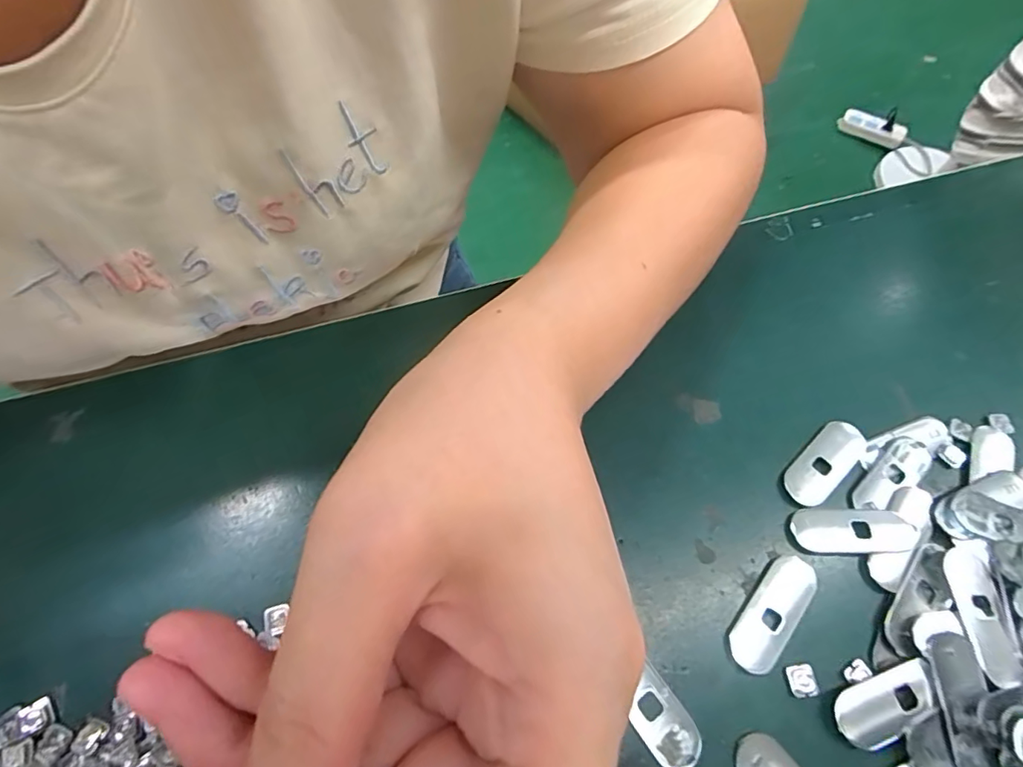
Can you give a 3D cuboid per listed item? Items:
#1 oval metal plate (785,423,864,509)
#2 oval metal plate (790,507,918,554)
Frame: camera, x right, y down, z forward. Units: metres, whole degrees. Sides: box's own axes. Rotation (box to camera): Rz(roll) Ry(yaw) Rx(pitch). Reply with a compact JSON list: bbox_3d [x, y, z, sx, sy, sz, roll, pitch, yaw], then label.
[{"bbox_3d":[0.147,0.036,0.233,0.051,0.004,0.019,-40,72,-20],"label":"oval metal plate"},{"bbox_3d":[0.149,0.064,0.220,0.049,0.009,0.019,4,63,-1],"label":"oval metal plate"}]

